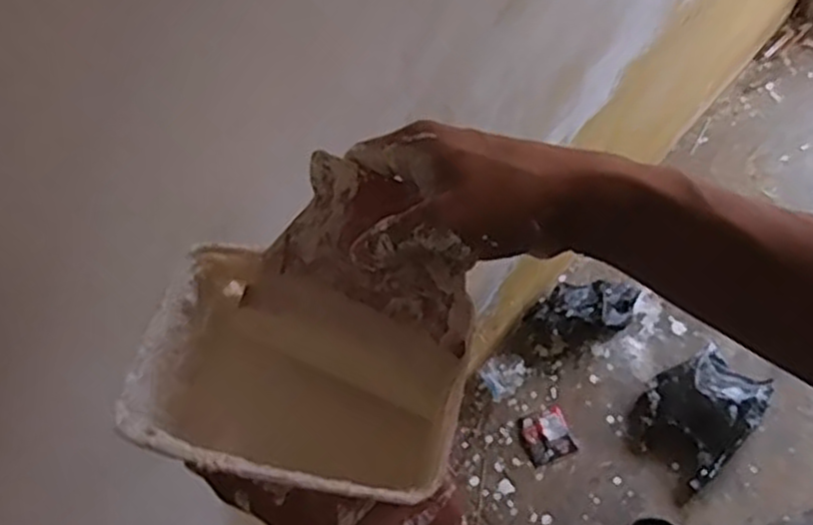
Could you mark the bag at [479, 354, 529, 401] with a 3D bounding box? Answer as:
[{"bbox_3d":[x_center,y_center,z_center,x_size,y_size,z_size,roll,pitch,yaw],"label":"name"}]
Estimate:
[{"bbox_3d":[0.192,0.216,1.431,0.087,0.020,0.076,-29,64,-8],"label":"bag"}]

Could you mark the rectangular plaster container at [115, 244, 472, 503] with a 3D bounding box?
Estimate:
[{"bbox_3d":[-0.058,0.060,0.401,0.172,0.056,0.112,13,70,6],"label":"rectangular plaster container"}]

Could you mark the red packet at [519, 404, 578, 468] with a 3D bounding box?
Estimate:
[{"bbox_3d":[0.266,0.330,1.405,0.087,0.009,0.091,-22,63,-4],"label":"red packet"}]

